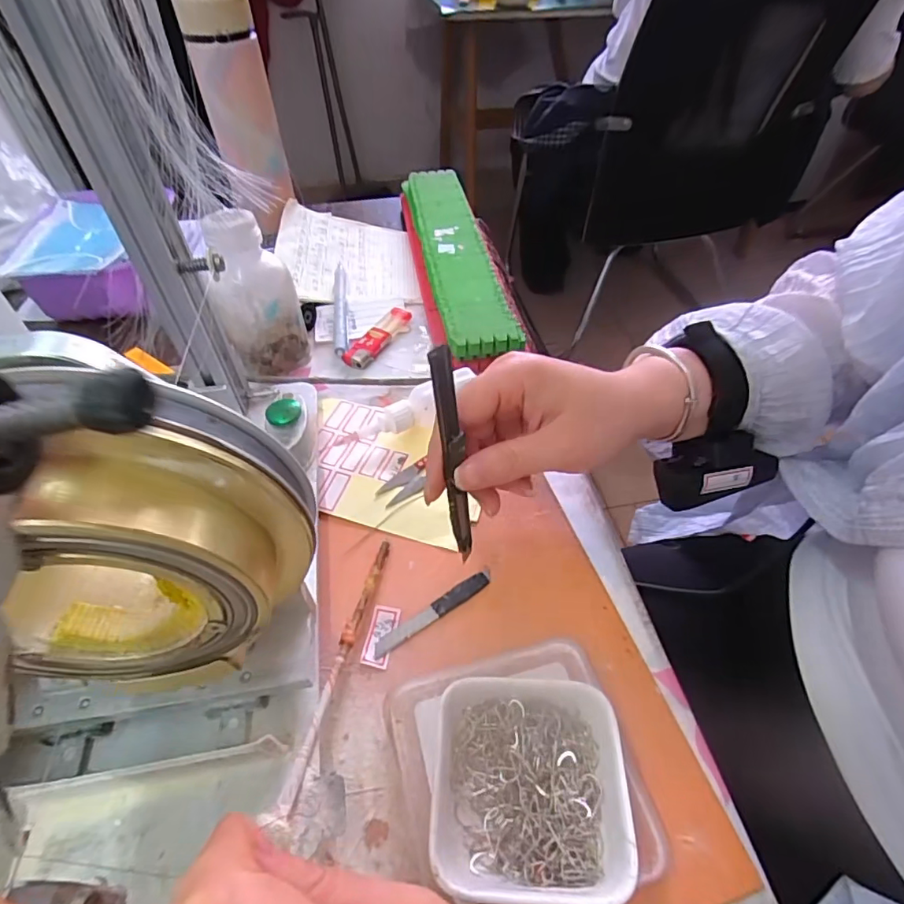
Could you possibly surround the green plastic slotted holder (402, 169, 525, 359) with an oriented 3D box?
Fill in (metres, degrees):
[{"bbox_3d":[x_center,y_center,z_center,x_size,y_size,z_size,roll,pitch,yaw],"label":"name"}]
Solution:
[{"bbox_3d":[0.002,-0.210,0.530,0.064,0.019,0.333,-8,48,-7],"label":"green plastic slotted holder"}]

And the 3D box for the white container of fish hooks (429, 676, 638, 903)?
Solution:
[{"bbox_3d":[0.033,0.147,0.231,0.080,0.034,0.080,3,48,3],"label":"white container of fish hooks"}]

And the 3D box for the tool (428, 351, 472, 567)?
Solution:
[{"bbox_3d":[0.002,0.005,0.265,0.013,0.130,0.015,29,52,35],"label":"tool"}]

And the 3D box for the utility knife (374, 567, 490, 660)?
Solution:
[{"bbox_3d":[-0.010,0.094,0.305,0.081,0.005,0.012,-29,54,-24],"label":"utility knife"}]

